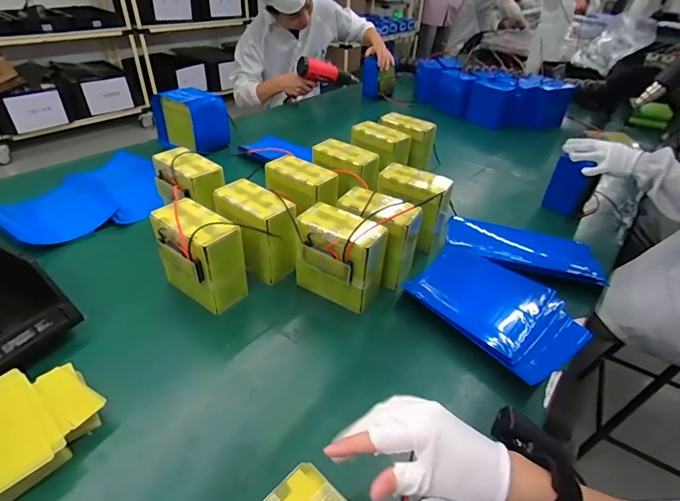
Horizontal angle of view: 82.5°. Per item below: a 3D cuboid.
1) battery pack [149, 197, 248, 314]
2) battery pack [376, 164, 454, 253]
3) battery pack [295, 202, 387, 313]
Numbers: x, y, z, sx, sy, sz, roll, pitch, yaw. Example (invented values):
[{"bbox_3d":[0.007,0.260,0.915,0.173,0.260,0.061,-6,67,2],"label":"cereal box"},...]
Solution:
[{"bbox_3d":[-0.236,0.015,0.656,0.133,0.156,0.083,27,43,26],"label":"battery pack"},{"bbox_3d":[0.151,-0.083,0.830,0.142,0.167,0.078,24,42,23],"label":"battery pack"},{"bbox_3d":[0.000,0.013,0.671,0.140,0.141,0.091,25,42,24],"label":"battery pack"}]

